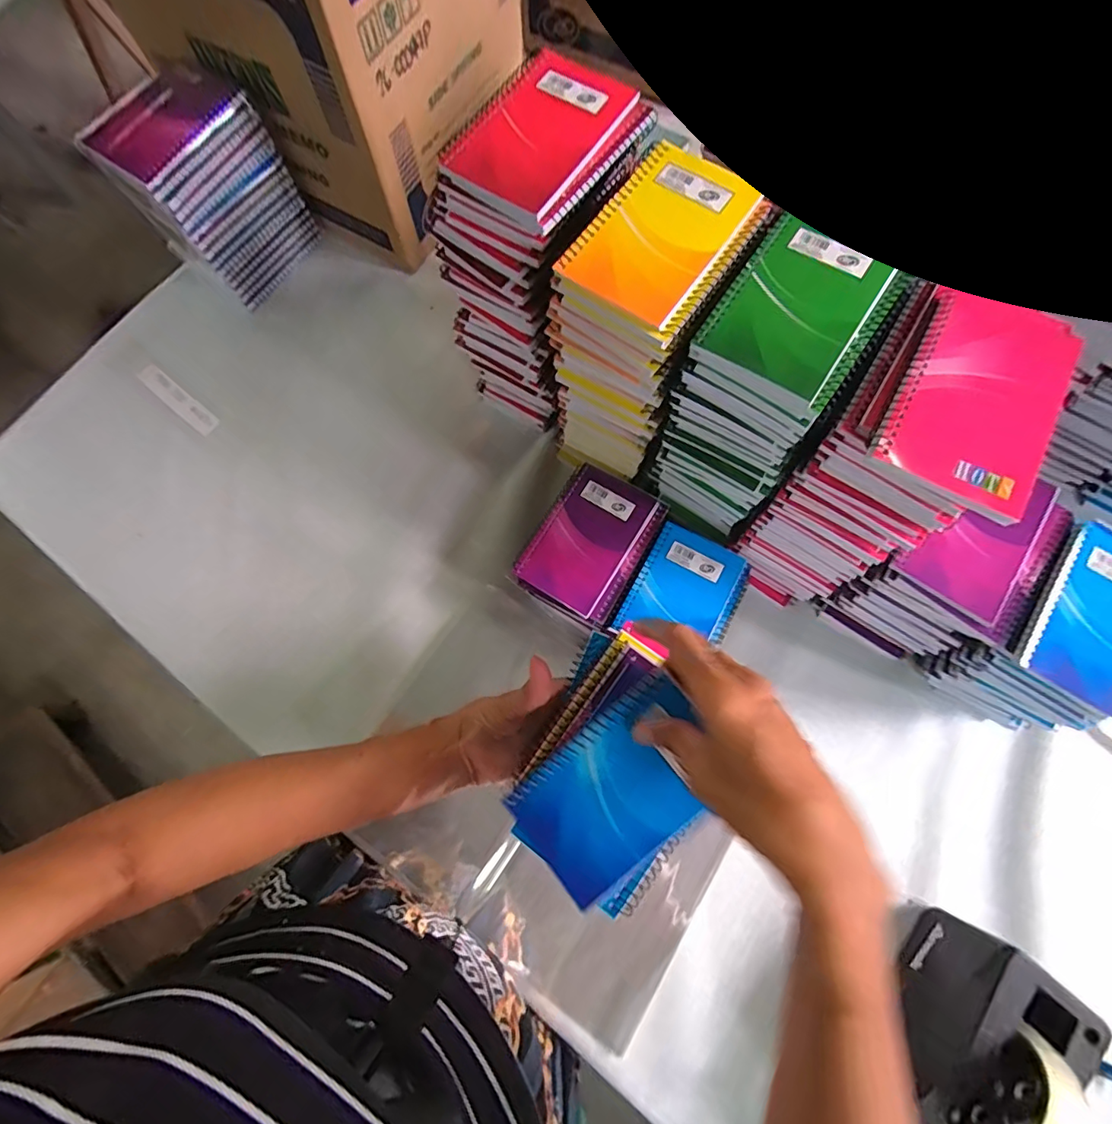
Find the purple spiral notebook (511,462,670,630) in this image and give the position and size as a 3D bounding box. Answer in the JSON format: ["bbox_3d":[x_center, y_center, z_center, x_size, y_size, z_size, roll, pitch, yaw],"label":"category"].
[{"bbox_3d":[0.032,-0.019,0.477,0.097,0.011,0.134,30,77,6],"label":"purple spiral notebook"}]

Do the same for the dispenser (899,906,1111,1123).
[{"bbox_3d":[0.288,0.374,0.365,0.072,0.125,0.195,40,75,11],"label":"dispenser"}]

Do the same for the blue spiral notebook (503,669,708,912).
[{"bbox_3d":[0.040,0.137,0.309,0.127,0.012,0.080,-43,81,5],"label":"blue spiral notebook"}]

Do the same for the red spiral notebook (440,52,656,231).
[{"bbox_3d":[-0.005,-0.303,0.362,0.098,0.012,0.138,34,78,11],"label":"red spiral notebook"}]

